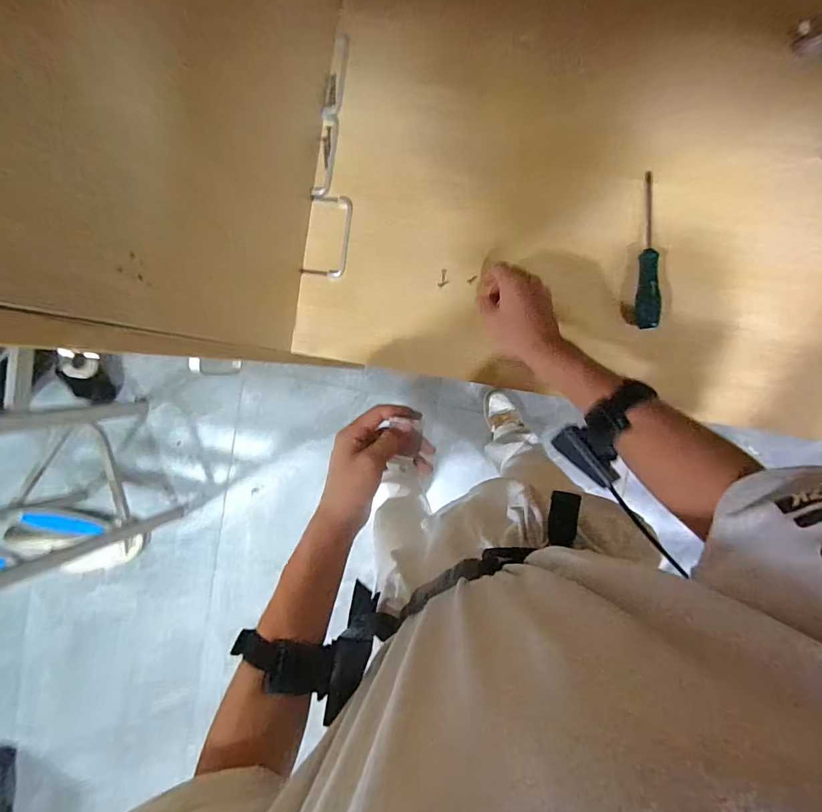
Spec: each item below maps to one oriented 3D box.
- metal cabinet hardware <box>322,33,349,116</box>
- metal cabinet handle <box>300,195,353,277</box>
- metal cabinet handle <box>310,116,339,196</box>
[{"bbox_3d":[-0.094,-0.418,0.567,0.020,0.006,0.100,12,97,1],"label":"metal cabinet hardware"},{"bbox_3d":[-0.109,-0.224,0.589,0.057,0.007,0.104,9,94,3],"label":"metal cabinet handle"},{"bbox_3d":[-0.109,-0.324,0.581,0.023,0.006,0.102,13,97,1],"label":"metal cabinet handle"}]

